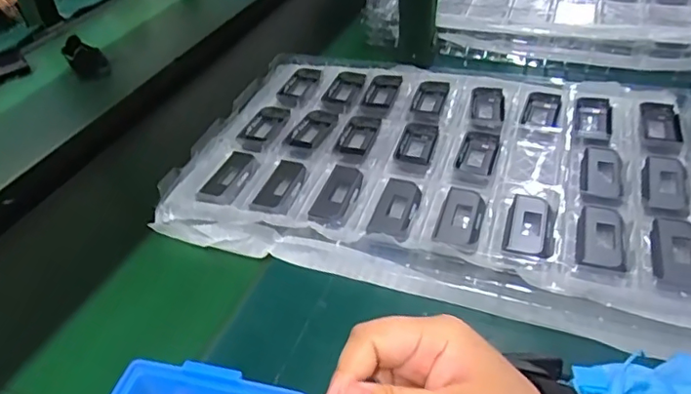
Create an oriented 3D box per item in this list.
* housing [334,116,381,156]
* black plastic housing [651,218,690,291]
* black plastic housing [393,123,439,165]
[{"bbox_3d":[0.014,-0.065,0.600,0.037,0.013,0.071,8,42,16],"label":"housing"},{"bbox_3d":[0.267,0.046,0.437,0.034,0.012,0.078,9,42,17],"label":"black plastic housing"},{"bbox_3d":[0.075,-0.056,0.579,0.038,0.010,0.070,10,42,18],"label":"black plastic housing"}]

